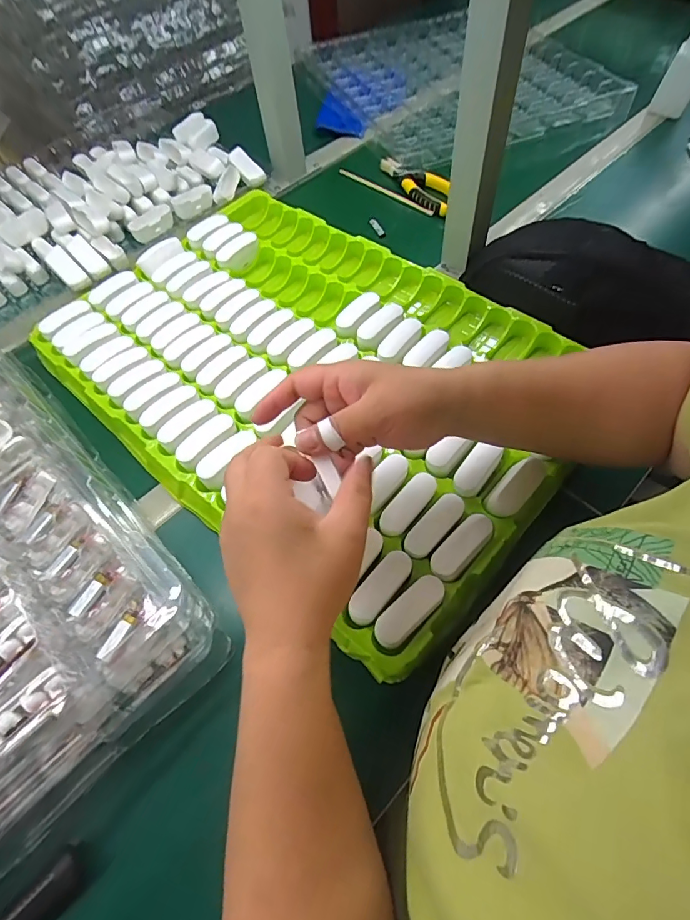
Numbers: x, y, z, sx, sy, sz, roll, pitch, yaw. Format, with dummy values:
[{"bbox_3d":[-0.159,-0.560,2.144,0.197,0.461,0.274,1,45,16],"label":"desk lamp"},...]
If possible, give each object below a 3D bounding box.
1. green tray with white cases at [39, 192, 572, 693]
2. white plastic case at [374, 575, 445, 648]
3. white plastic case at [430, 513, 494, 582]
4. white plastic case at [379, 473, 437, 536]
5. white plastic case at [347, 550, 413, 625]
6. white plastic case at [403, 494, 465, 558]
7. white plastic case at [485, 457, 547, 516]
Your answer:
[{"bbox_3d":[-0.049,-0.116,0.523,0.585,0.042,0.402,35,67,22],"label":"green tray with white cases"},{"bbox_3d":[0.051,0.118,0.363,0.065,0.015,0.025,-38,64,-18],"label":"white plastic case"},{"bbox_3d":[0.096,0.071,0.379,0.025,0.011,0.062,40,68,24],"label":"white plastic case"},{"bbox_3d":[0.057,0.039,0.414,0.022,0.019,0.065,37,67,23],"label":"white plastic case"},{"bbox_3d":[0.029,0.103,0.375,0.022,0.014,0.066,37,67,23],"label":"white plastic case"},{"bbox_3d":[0.080,0.056,0.406,0.063,0.016,0.022,-41,65,-20],"label":"white plastic case"},{"bbox_3d":[0.155,0.023,0.417,0.029,0.015,0.066,38,68,23],"label":"white plastic case"}]

